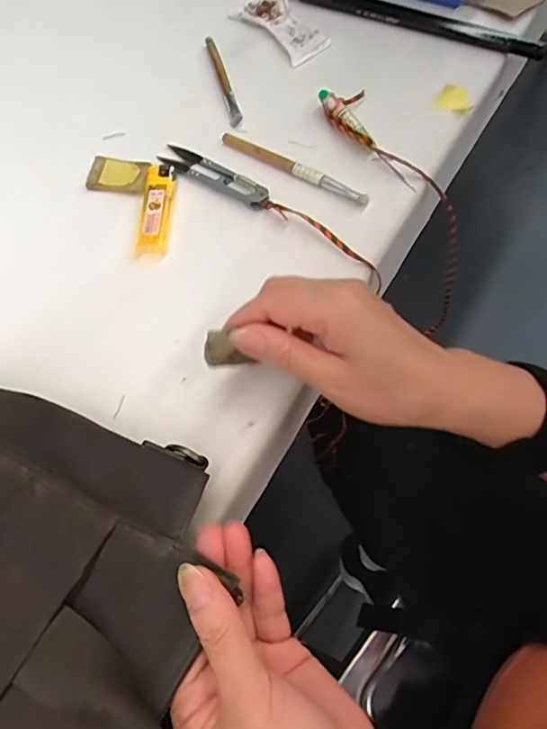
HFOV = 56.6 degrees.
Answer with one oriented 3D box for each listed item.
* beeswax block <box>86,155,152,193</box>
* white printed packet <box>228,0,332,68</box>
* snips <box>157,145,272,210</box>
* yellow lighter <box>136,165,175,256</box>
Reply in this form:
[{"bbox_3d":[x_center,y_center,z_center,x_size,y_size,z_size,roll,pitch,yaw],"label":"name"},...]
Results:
[{"bbox_3d":[-0.121,-0.149,0.400,0.050,0.006,0.034,8,66,6],"label":"beeswax block"},{"bbox_3d":[0.007,-0.312,0.467,0.050,0.004,0.097,-32,69,-12],"label":"white printed packet"},{"bbox_3d":[-0.046,-0.149,0.394,0.102,0.005,0.024,33,71,15],"label":"snips"},{"bbox_3d":[-0.087,-0.117,0.379,0.022,0.009,0.078,0,66,2],"label":"yellow lighter"}]

